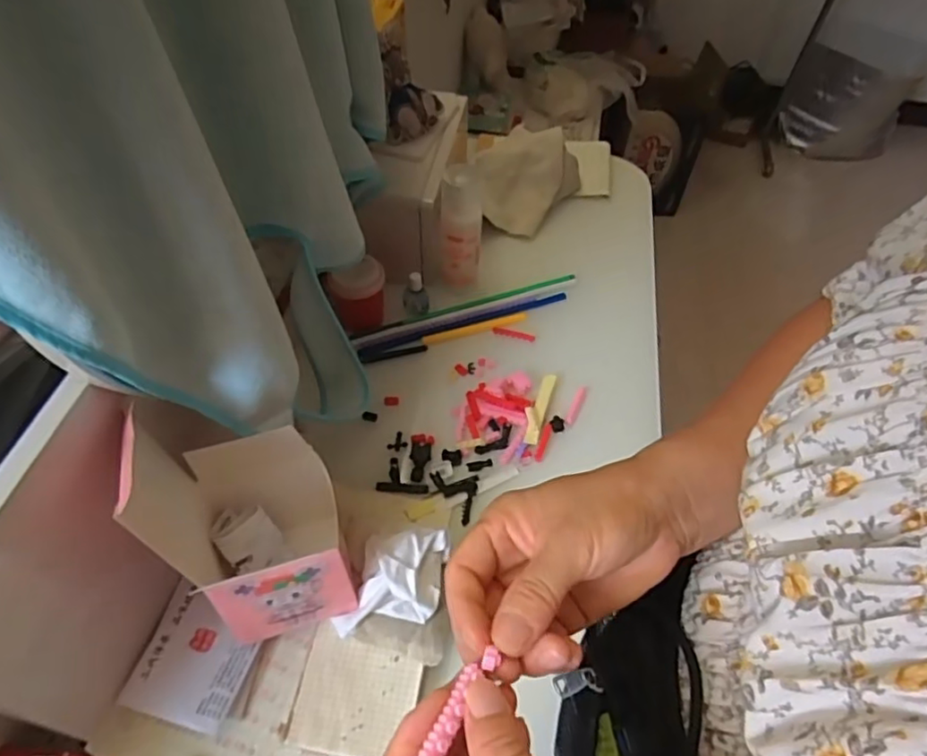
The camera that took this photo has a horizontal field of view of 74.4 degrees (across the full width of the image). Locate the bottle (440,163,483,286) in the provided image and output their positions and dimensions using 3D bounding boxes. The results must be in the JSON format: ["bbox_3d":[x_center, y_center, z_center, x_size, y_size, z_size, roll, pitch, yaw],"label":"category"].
[{"bbox_3d":[-0.003,-0.166,0.691,0.045,0.143,0.046,3,51,1],"label":"bottle"}]

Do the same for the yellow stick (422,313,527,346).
[{"bbox_3d":[0.014,-0.057,0.698,0.126,0.004,0.014,-15,53,-14],"label":"yellow stick"}]

